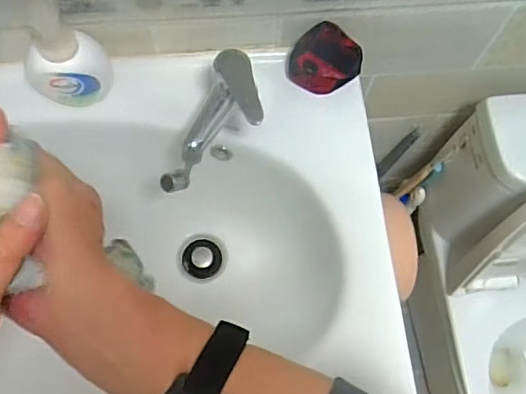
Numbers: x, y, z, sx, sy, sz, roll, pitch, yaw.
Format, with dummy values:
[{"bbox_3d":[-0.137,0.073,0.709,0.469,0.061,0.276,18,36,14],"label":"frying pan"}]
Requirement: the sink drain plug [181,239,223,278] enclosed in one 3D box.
[{"bbox_3d":[-0.089,0.090,0.823,0.056,0.016,0.054,1,70,-1],"label":"sink drain plug"}]

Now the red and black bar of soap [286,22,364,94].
[{"bbox_3d":[0.074,-0.171,0.705,0.075,0.056,0.073,-31,74,-12],"label":"red and black bar of soap"}]

